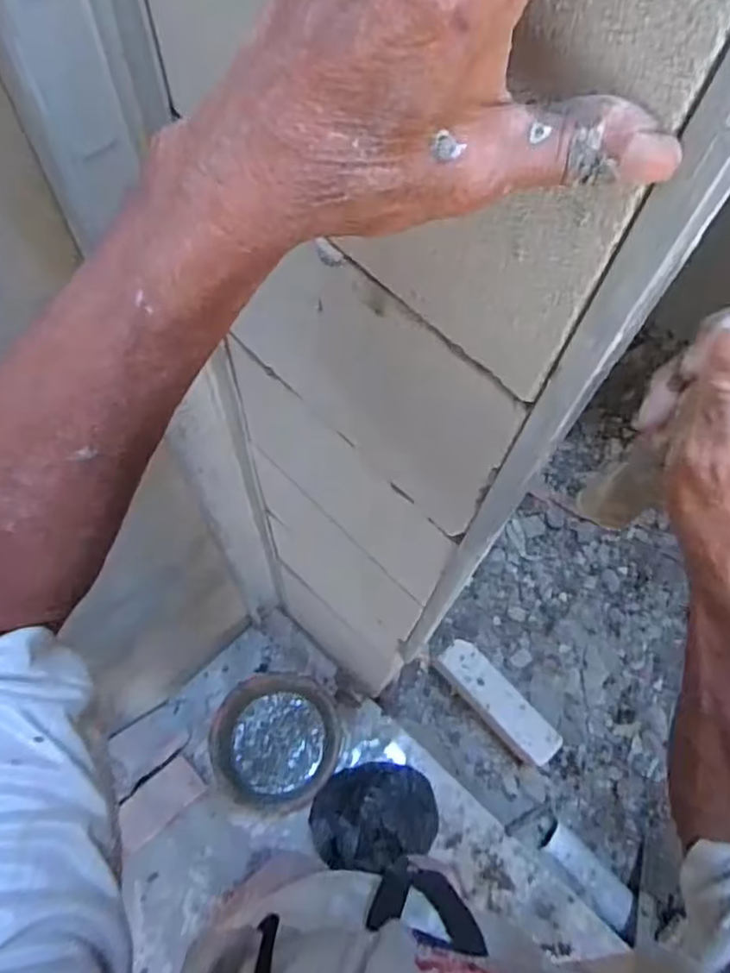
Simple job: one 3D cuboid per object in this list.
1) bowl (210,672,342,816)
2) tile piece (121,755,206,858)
[{"bbox_3d":[-0.175,0.500,1.279,0.234,0.132,0.241,1,65,-2],"label":"bowl"},{"bbox_3d":[-0.396,0.609,1.275,0.163,0.017,0.092,-38,107,-33],"label":"tile piece"}]

